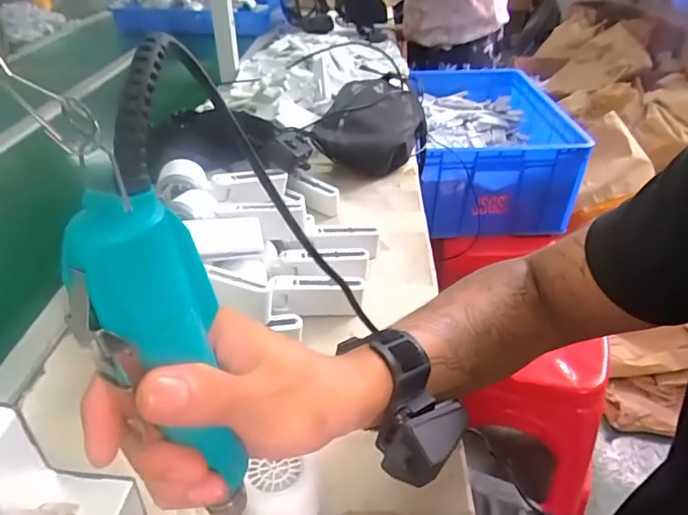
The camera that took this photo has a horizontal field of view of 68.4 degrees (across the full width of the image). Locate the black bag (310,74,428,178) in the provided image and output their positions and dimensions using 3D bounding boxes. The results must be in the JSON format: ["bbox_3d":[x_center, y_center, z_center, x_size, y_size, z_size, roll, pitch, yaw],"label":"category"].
[{"bbox_3d":[0.058,-0.228,0.886,0.154,0.095,0.306,9,37,12],"label":"black bag"}]

